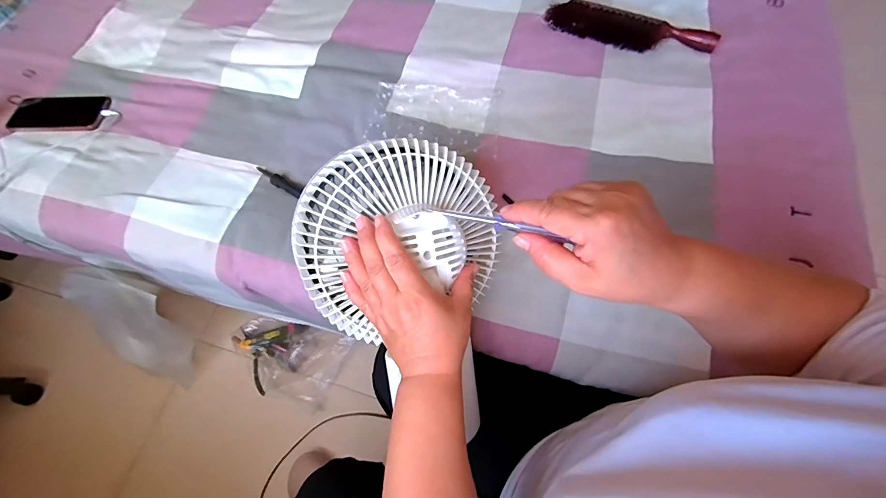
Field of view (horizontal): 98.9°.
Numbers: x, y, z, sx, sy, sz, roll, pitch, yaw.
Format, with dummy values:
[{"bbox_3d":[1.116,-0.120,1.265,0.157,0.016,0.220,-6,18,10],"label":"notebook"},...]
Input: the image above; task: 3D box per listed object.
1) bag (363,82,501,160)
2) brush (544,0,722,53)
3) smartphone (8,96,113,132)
[{"bbox_3d":[-0.017,-0.212,0.619,0.207,0.019,0.126,8,66,7],"label":"bag"},{"bbox_3d":[0.326,-0.386,0.665,0.285,0.028,0.068,21,68,12],"label":"brush"},{"bbox_3d":[-0.699,-0.247,0.692,0.164,0.011,0.085,0,65,3],"label":"smartphone"}]

